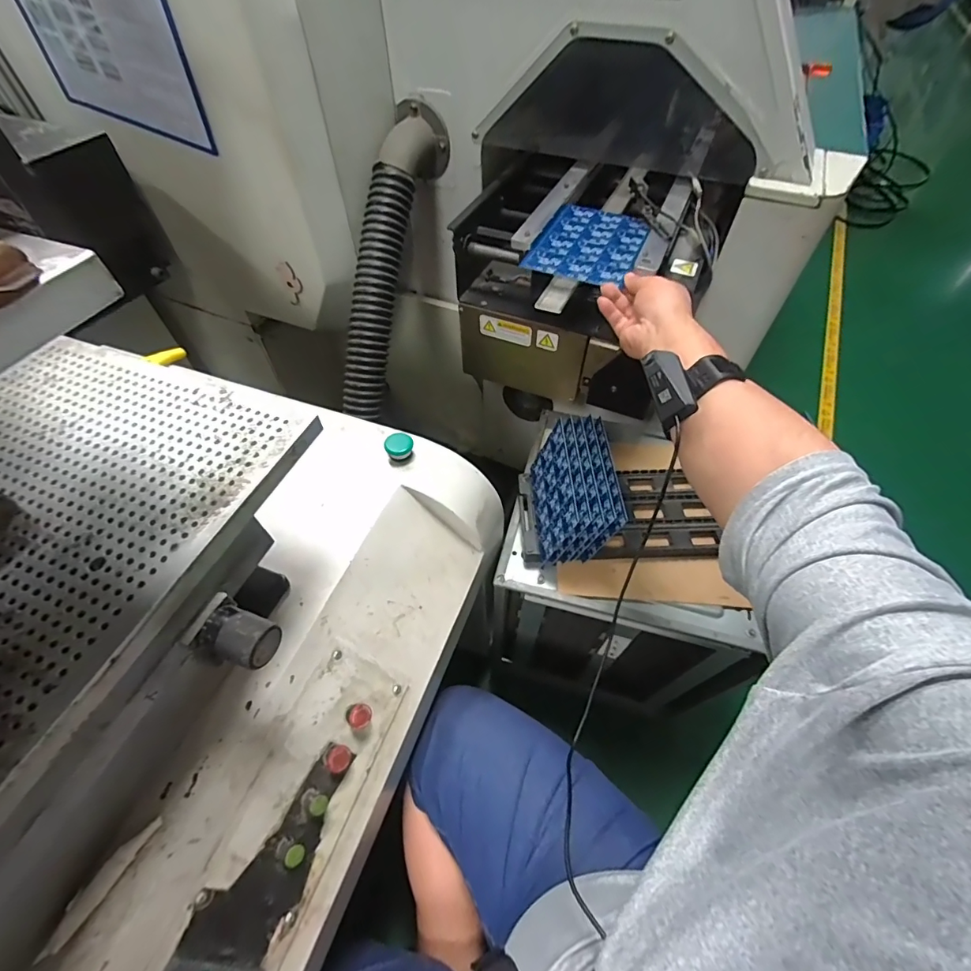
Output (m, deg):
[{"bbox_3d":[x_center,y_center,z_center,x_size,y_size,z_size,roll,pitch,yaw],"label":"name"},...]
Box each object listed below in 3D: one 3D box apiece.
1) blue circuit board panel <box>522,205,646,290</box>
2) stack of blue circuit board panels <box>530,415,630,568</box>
[{"bbox_3d":[0.146,-0.341,0.627,0.140,0.009,0.187,22,58,15],"label":"blue circuit board panel"},{"bbox_3d":[0.135,0.007,0.702,0.099,0.124,0.188,-1,55,-3],"label":"stack of blue circuit board panels"}]

